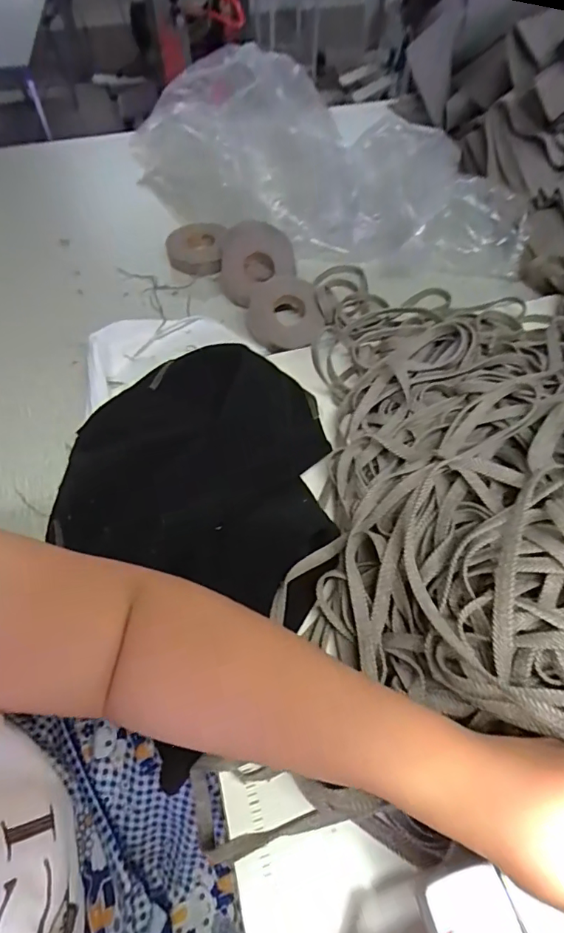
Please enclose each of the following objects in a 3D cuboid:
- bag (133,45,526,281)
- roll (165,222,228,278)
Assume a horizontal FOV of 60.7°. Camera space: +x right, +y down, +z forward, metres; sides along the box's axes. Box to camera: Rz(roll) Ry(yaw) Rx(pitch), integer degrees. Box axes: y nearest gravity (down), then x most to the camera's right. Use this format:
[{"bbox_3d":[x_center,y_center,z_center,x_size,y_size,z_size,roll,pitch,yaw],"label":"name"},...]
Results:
[{"bbox_3d":[0.031,-0.422,0.698,0.620,0.131,0.249,40,66,23],"label":"bag"},{"bbox_3d":[-0.119,-0.303,0.671,0.078,0.030,0.088,4,58,3],"label":"roll"}]

